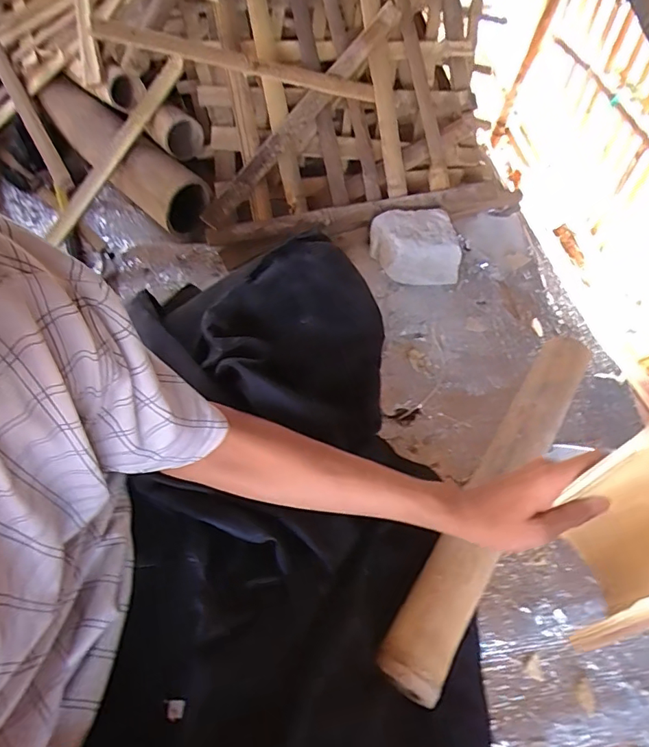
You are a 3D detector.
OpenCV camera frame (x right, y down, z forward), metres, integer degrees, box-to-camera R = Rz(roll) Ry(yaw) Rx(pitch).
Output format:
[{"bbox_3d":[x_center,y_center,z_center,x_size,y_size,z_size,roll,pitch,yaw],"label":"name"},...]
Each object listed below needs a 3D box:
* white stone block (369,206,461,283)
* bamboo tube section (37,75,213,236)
[{"bbox_3d":[0.152,-0.220,0.841,0.134,0.075,0.115,-5,58,-5],"label":"white stone block"},{"bbox_3d":[-0.361,-0.380,0.872,0.376,0.112,0.080,36,64,18],"label":"bamboo tube section"}]

